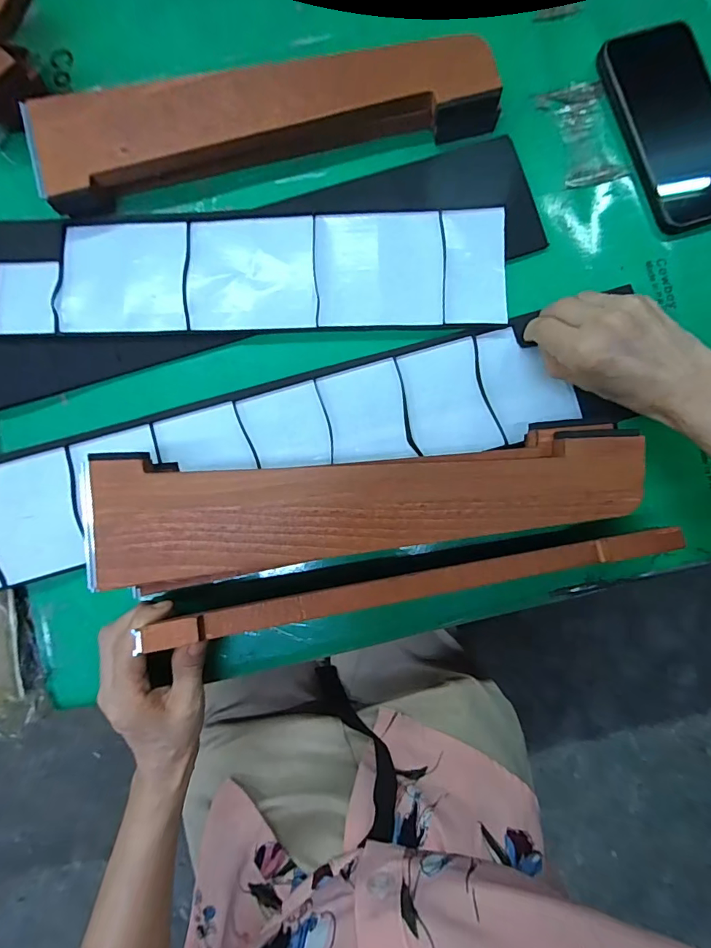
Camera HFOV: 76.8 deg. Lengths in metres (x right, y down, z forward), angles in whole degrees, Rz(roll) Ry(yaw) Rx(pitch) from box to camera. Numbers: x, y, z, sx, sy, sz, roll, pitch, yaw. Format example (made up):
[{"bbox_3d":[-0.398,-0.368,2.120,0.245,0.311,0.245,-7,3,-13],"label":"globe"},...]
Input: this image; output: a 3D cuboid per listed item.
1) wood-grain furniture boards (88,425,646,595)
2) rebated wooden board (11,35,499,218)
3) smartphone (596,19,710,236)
[{"bbox_3d":[0.009,0.019,0.281,0.339,0.018,0.078,-5,85,0],"label":"wood-grain furniture boards"},{"bbox_3d":[-0.067,-0.273,0.343,0.339,0.034,0.069,-13,86,-2],"label":"rebated wooden board"},{"bbox_3d":[0.253,-0.277,0.357,0.081,0.011,0.163,-18,86,-2],"label":"smartphone"}]

